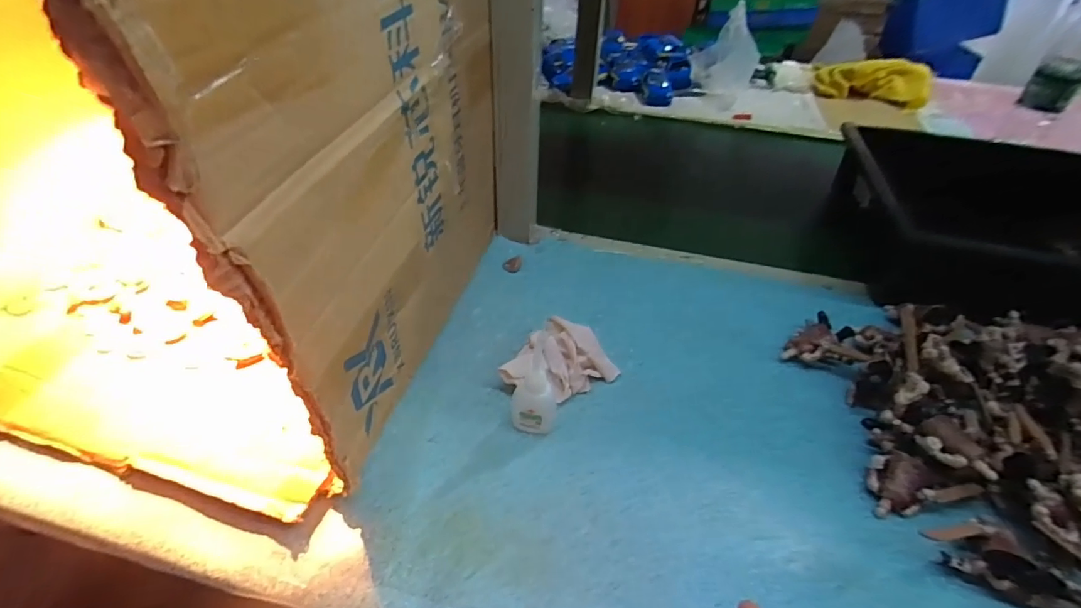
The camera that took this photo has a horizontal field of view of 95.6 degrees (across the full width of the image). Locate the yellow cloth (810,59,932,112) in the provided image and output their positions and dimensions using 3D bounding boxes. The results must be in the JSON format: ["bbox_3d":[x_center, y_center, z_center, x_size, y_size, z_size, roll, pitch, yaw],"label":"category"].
[{"bbox_3d":[0.624,-0.420,0.926,0.196,0.057,0.098,26,47,24],"label":"yellow cloth"}]

